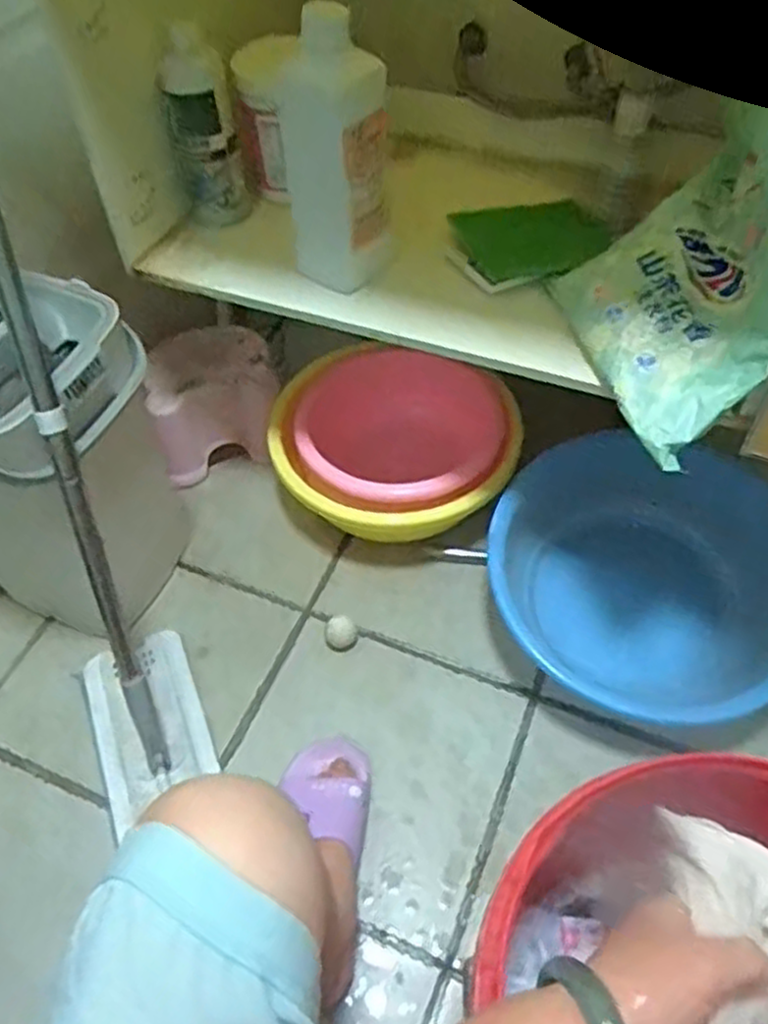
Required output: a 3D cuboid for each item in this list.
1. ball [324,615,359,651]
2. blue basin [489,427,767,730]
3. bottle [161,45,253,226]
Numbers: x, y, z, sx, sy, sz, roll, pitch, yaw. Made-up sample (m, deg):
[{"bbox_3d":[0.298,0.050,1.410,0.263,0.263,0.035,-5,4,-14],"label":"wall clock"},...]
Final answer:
[{"bbox_3d":[-0.053,0.151,0.933,0.040,0.033,0.037,0,54,0],"label":"ball"},{"bbox_3d":[0.325,0.073,0.933,0.365,0.127,0.403,15,55,11],"label":"blue basin"},{"bbox_3d":[-0.188,-0.392,0.786,0.062,0.170,0.058,-23,55,-16],"label":"bottle"}]

